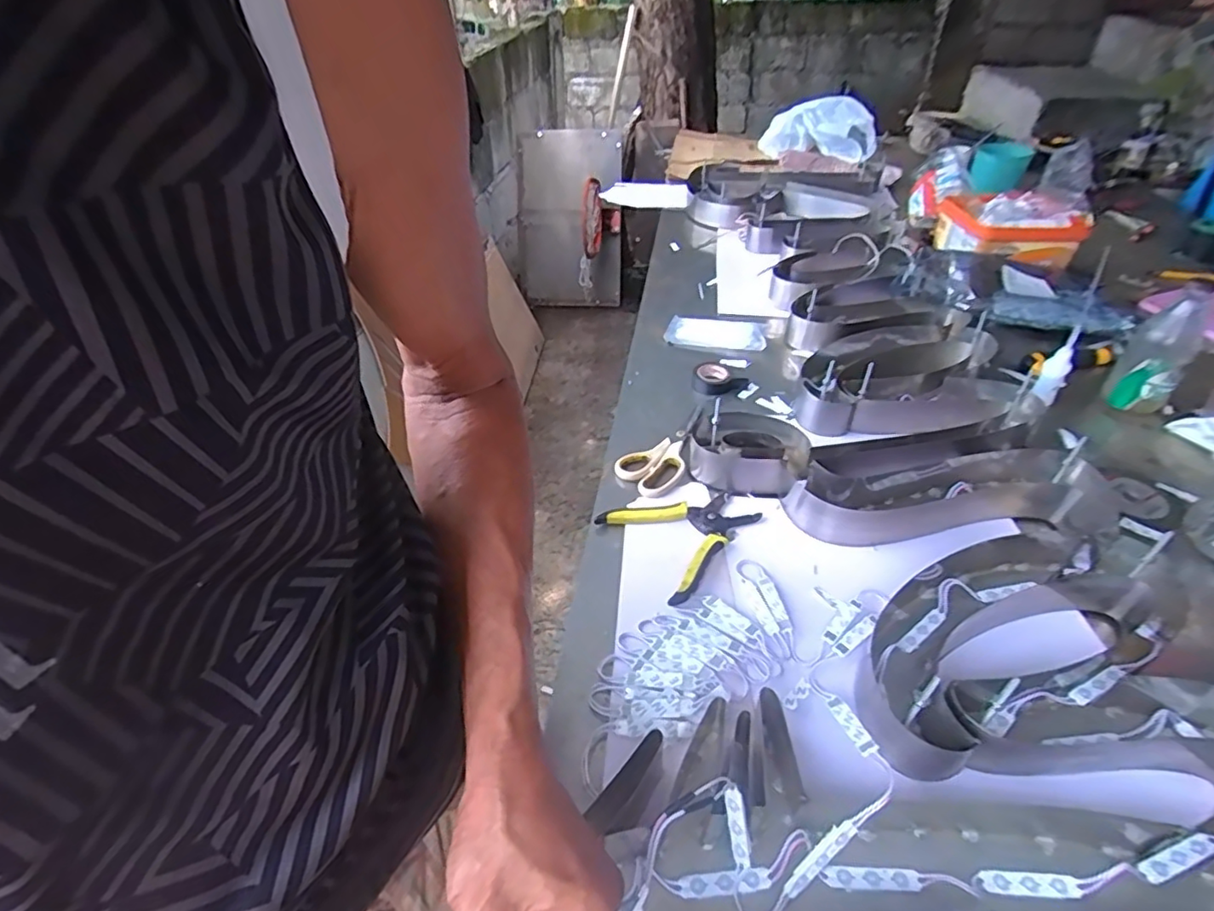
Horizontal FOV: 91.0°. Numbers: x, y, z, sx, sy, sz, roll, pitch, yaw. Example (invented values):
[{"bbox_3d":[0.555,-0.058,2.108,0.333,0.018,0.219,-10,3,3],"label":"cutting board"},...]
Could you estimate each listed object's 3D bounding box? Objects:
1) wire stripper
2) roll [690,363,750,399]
[{"bbox_3d":[0.085,0.077,0.621,0.147,0.014,0.140,-23,42,-23],"label":"wire stripper"},{"bbox_3d":[0.157,-0.109,0.854,0.069,0.025,0.052,-16,40,-15],"label":"roll"}]

